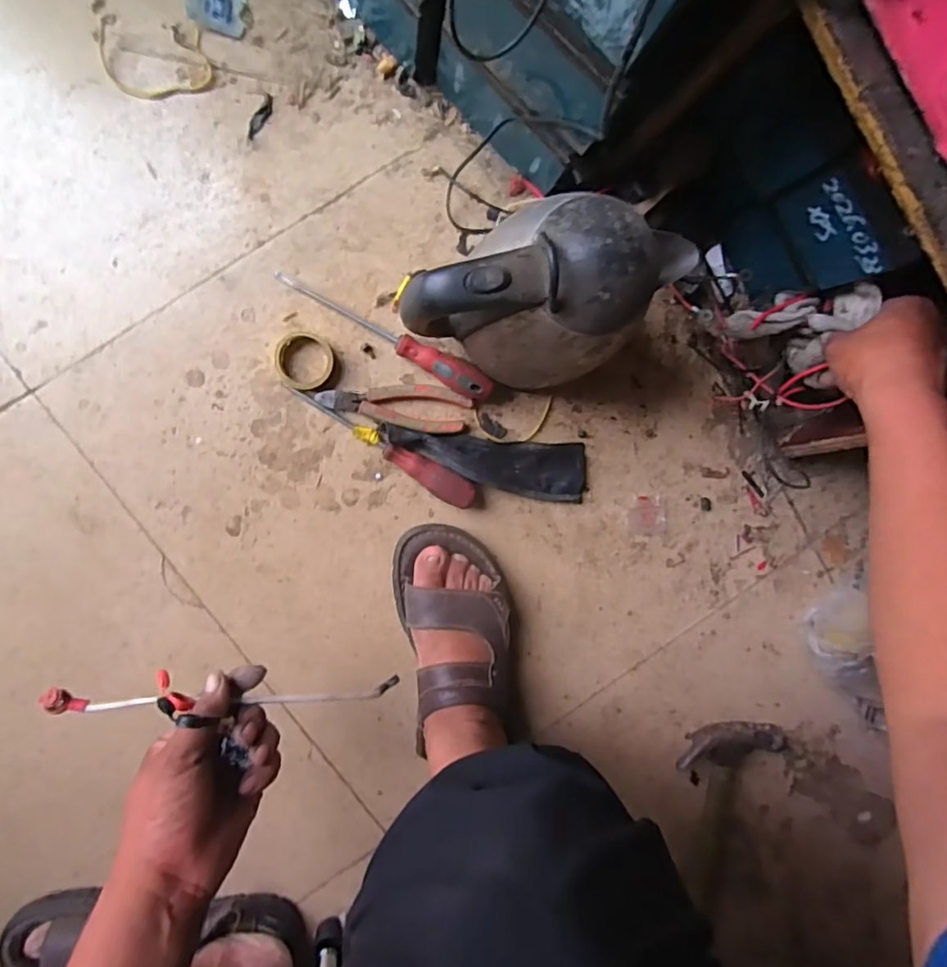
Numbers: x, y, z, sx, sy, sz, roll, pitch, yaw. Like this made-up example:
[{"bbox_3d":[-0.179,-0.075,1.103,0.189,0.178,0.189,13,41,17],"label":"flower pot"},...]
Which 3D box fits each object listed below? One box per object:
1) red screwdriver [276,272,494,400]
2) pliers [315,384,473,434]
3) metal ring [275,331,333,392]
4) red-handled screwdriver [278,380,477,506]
[{"bbox_3d":[-0.086,-0.145,0.553,0.230,0.034,0.023,28,91,-9],"label":"red screwdriver"},{"bbox_3d":[-0.079,-0.080,0.571,0.148,0.011,0.044,7,95,-8],"label":"pliers"},{"bbox_3d":[-0.165,-0.119,0.549,0.056,0.016,0.054,-1,96,-7],"label":"metal ring"},{"bbox_3d":[-0.090,-0.040,0.571,0.210,0.032,0.028,34,90,-9],"label":"red-handled screwdriver"}]

